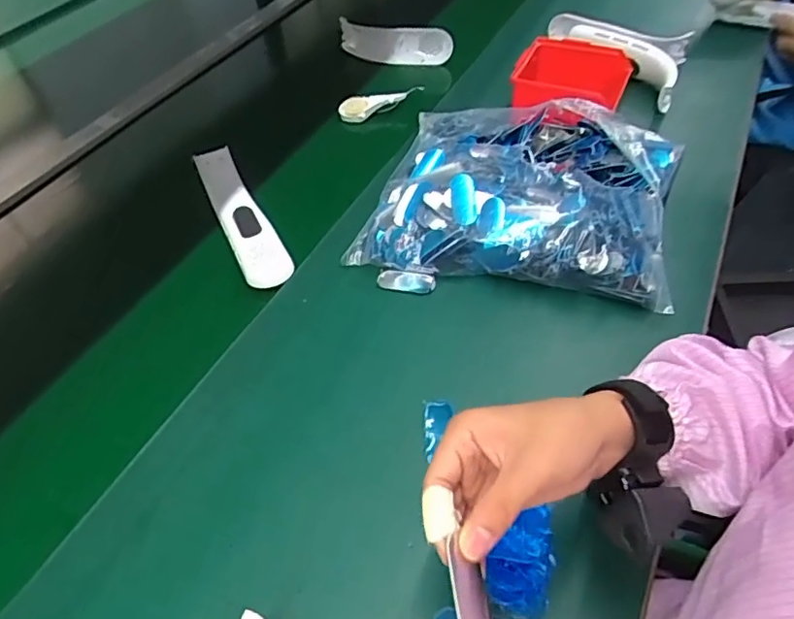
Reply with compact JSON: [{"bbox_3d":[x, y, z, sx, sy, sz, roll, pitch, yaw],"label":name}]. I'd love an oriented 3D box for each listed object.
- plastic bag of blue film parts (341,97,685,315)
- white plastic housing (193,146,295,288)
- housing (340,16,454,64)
[{"bbox_3d":[0.137,-0.139,0.618,0.313,0.087,0.272,10,51,14],"label":"plastic bag of blue film parts"},{"bbox_3d":[-0.174,-0.108,0.636,0.053,0.051,0.196,-25,53,-15],"label":"white plastic housing"},{"bbox_3d":[-0.007,-0.429,0.922,0.197,0.057,0.036,16,53,17],"label":"housing"}]

